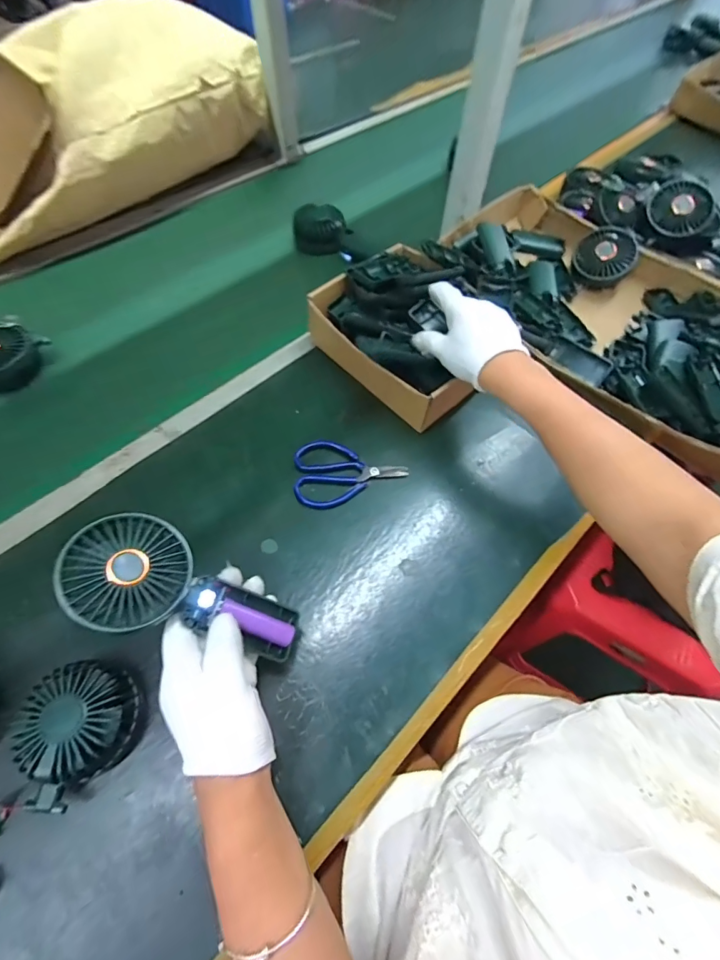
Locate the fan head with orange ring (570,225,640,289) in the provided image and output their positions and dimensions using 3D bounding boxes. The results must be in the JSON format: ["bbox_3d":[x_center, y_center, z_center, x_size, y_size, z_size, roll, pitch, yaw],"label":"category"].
[{"bbox_3d":[0.375,-0.343,0.659,0.084,0.038,0.092,27,91,17],"label":"fan head with orange ring"}]

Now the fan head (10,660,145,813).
[{"bbox_3d":[-0.230,0.198,0.350,0.094,0.052,0.088,-39,67,-22],"label":"fan head"}]

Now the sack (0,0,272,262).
[{"bbox_3d":[-0.462,-0.586,0.697,0.271,0.187,0.610,39,65,20],"label":"sack"}]

